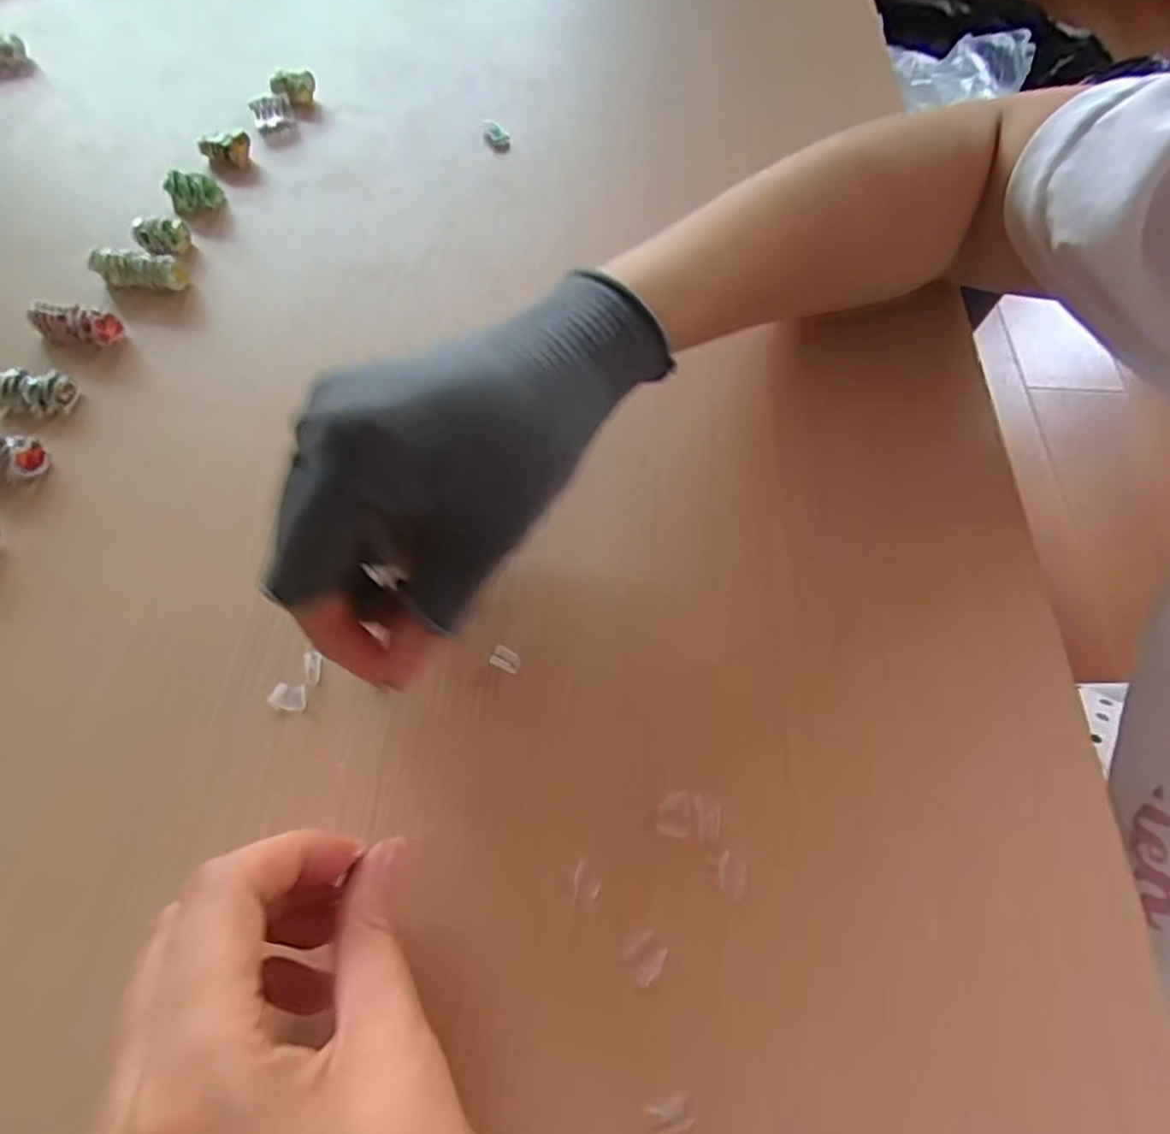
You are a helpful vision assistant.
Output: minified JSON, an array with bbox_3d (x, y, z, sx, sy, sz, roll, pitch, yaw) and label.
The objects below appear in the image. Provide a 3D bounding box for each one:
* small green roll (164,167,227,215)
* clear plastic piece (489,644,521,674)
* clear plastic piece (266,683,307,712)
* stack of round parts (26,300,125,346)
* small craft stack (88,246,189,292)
[{"bbox_3d":[-0.208,-0.197,0.354,0.029,0.015,0.015,6,62,2],"label":"small green roll"},{"bbox_3d":[-0.028,0.032,0.238,0.010,0.004,0.007,21,63,9],"label":"clear plastic piece"},{"bbox_3d":[-0.104,0.045,0.233,0.013,0.004,0.009,3,62,0],"label":"clear plastic piece"},{"bbox_3d":[-0.231,-0.110,0.305,0.034,0.016,0.014,8,62,3],"label":"stack of round parts"},{"bbox_3d":[-0.217,-0.144,0.324,0.043,0.017,0.013,5,62,1],"label":"small craft stack"}]

